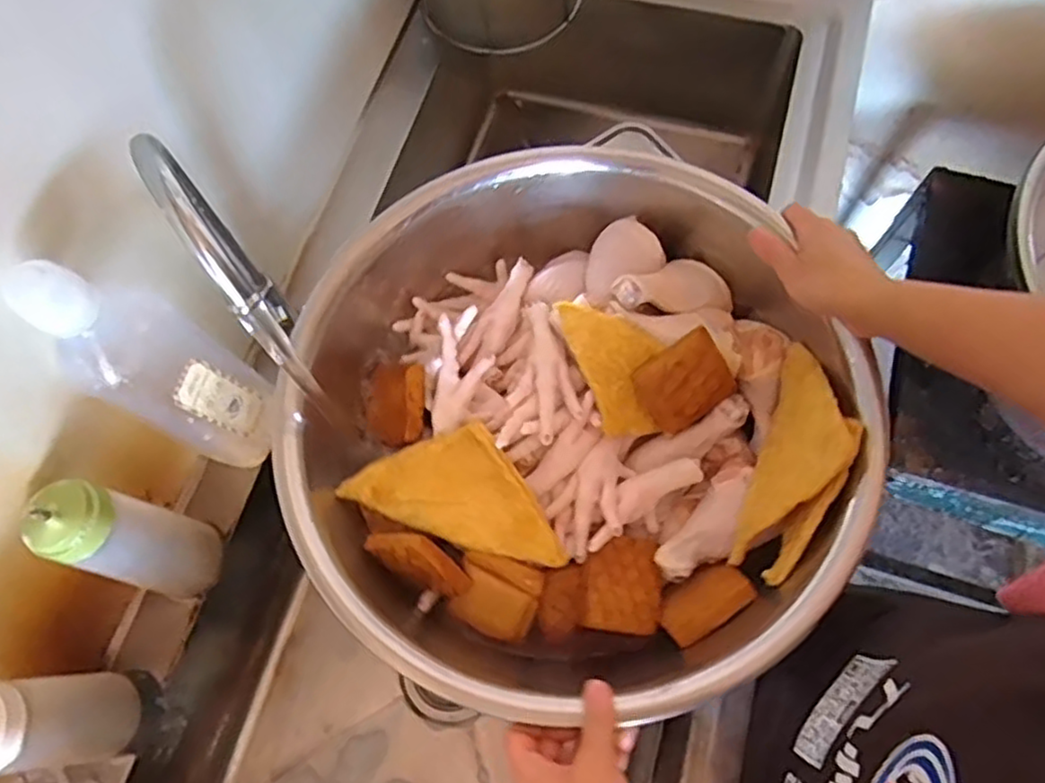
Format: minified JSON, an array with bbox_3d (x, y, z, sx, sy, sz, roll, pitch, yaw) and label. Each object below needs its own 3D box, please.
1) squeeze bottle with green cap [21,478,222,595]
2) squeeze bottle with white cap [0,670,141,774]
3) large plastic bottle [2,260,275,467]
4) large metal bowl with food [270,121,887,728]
[{"bbox_3d":[-0.308,0.116,0.549,0.061,0.183,0.063,12,70,7],"label":"squeeze bottle with green cap"},{"bbox_3d":[-0.345,0.237,0.499,0.055,0.175,0.060,-1,69,2],"label":"squeeze bottle with white cap"},{"bbox_3d":[-0.274,-0.017,0.542,0.083,0.251,0.085,31,73,13],"label":"large plastic bottle"},{"bbox_3d":[0.033,0.019,0.567,0.417,0.121,0.426,-1,69,2],"label":"large metal bowl with food"}]

